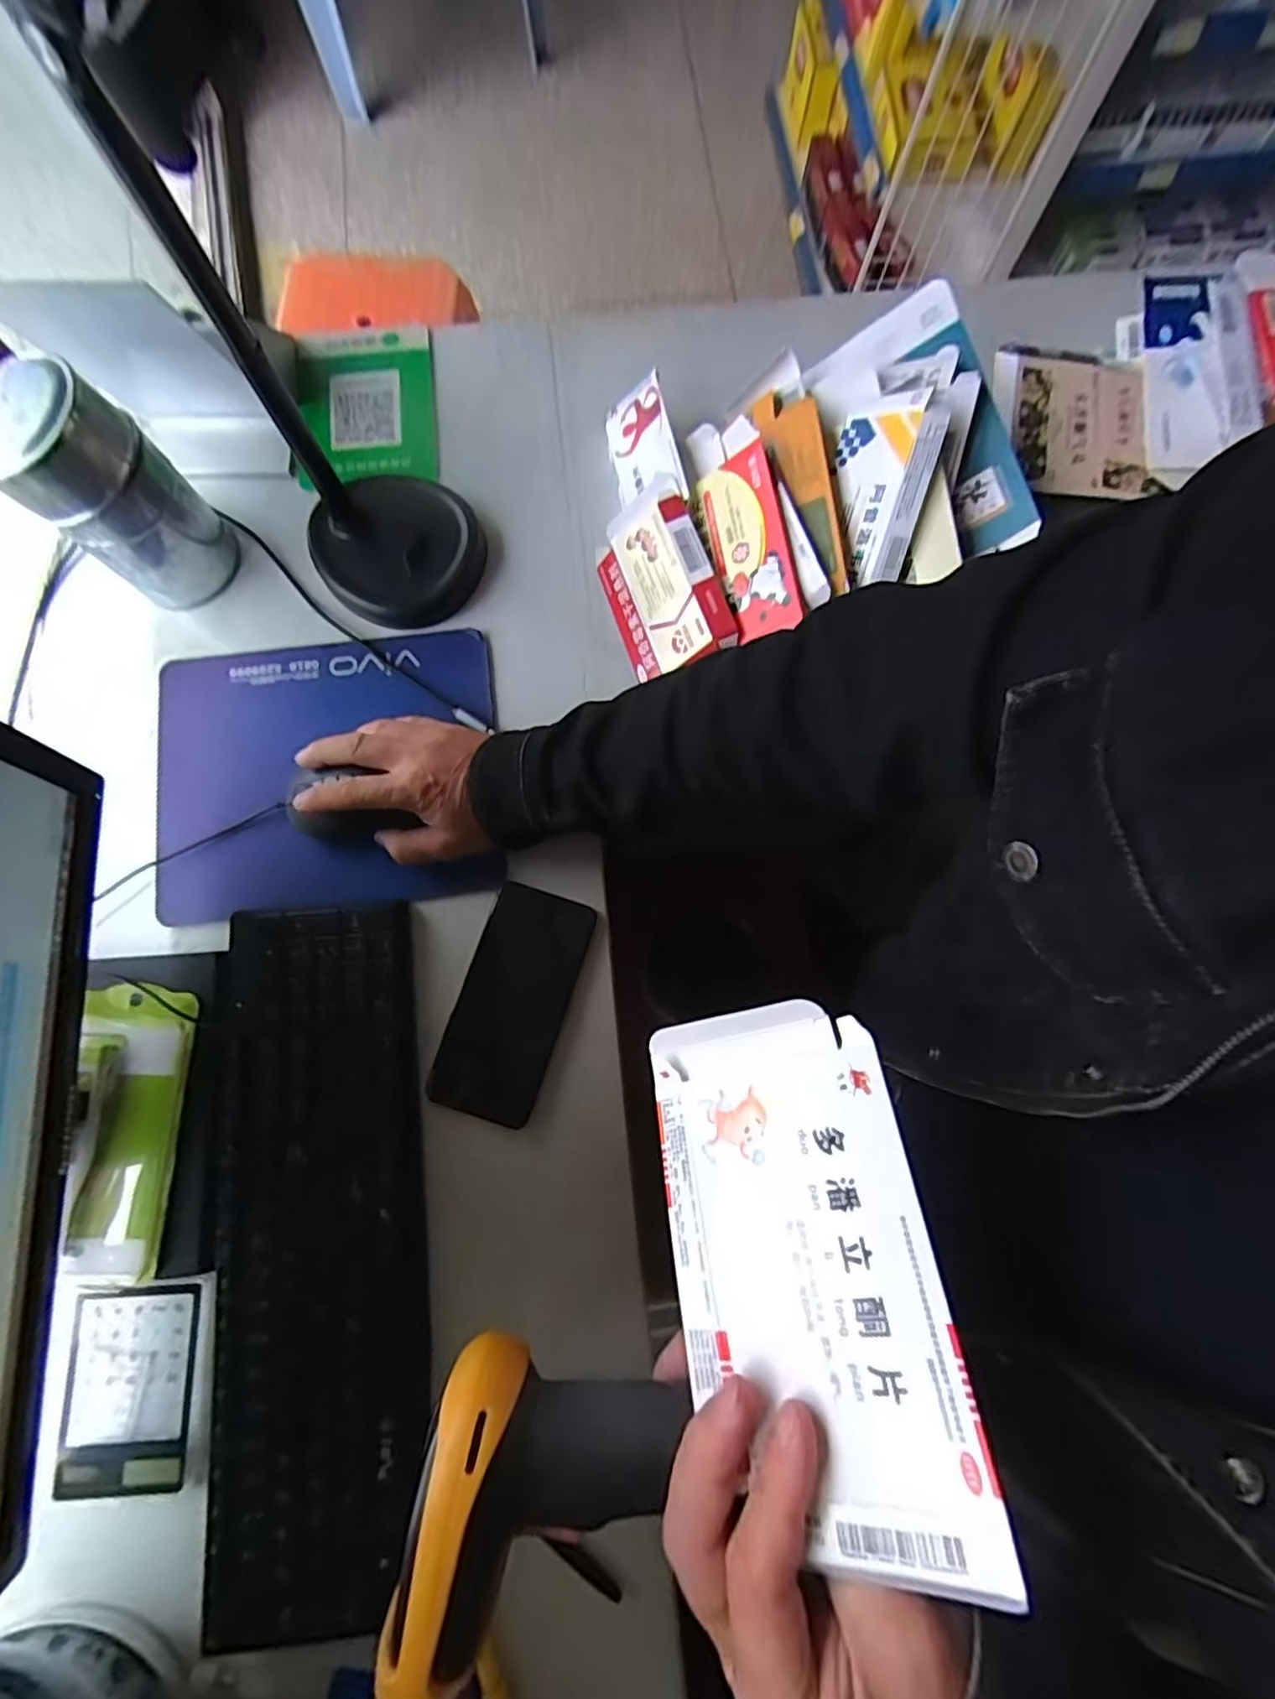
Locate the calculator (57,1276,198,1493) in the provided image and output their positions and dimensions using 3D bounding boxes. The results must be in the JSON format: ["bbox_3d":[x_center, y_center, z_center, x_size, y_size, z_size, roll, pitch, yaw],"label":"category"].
[{"bbox_3d":[-0.318,0.335,0.402,0.079,0.013,0.113,-1,78,0],"label":"calculator"}]

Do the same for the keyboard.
[{"bbox_3d":[-0.207,0.243,0.411,0.135,0.020,0.411,-8,78,-2],"label":"keyboard"}]

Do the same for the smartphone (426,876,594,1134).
[{"bbox_3d":[-0.088,0.108,0.461,0.074,0.015,0.158,18,79,3],"label":"smartphone"}]

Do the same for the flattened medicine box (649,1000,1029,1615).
[{"bbox_3d":[0.054,0.139,0.228,0.092,0.006,0.162,-21,59,24],"label":"flattened medicine box"}]

